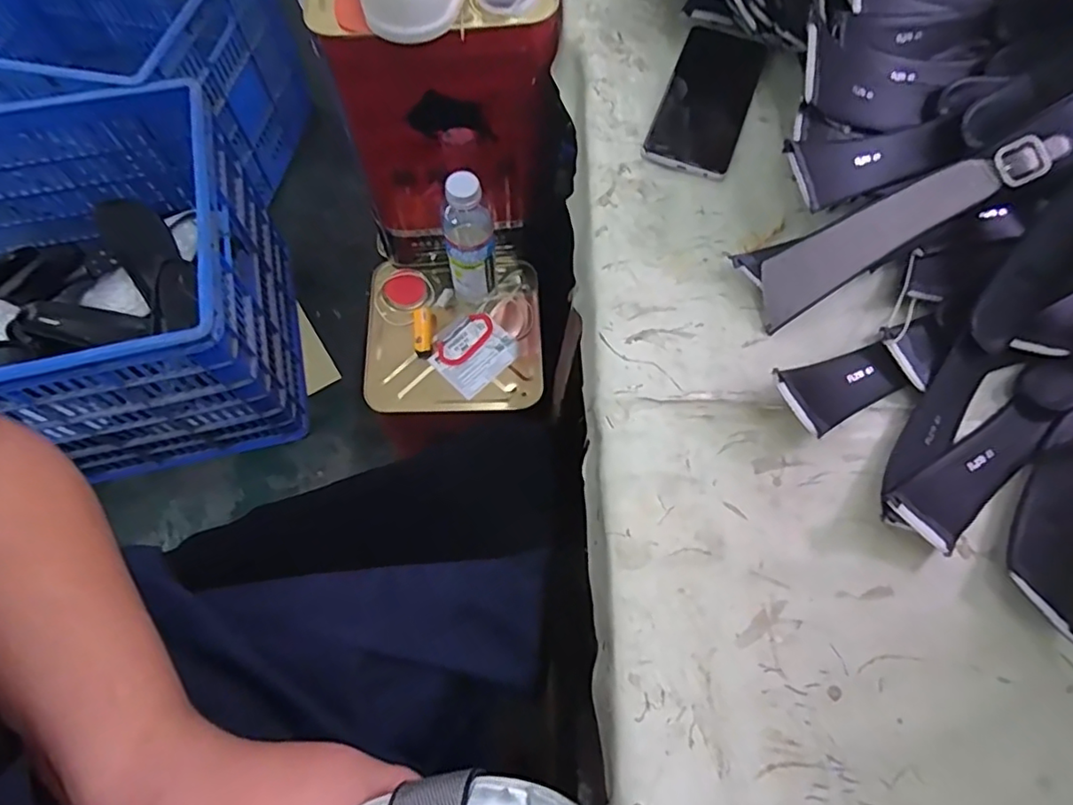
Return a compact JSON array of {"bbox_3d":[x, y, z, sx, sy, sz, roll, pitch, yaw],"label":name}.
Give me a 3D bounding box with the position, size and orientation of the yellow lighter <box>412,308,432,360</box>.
[{"bbox_3d":[-0.157,-0.097,0.803,0.021,0.017,0.073,-6,67,-4],"label":"yellow lighter"}]

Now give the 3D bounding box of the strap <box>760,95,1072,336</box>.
[{"bbox_3d":[0.279,-0.138,0.405,0.268,0.022,0.044,-29,70,9],"label":"strap"}]

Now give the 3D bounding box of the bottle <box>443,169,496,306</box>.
[{"bbox_3d":[-0.085,-0.205,0.745,0.062,0.206,0.054,-9,68,-5],"label":"bottle"}]

